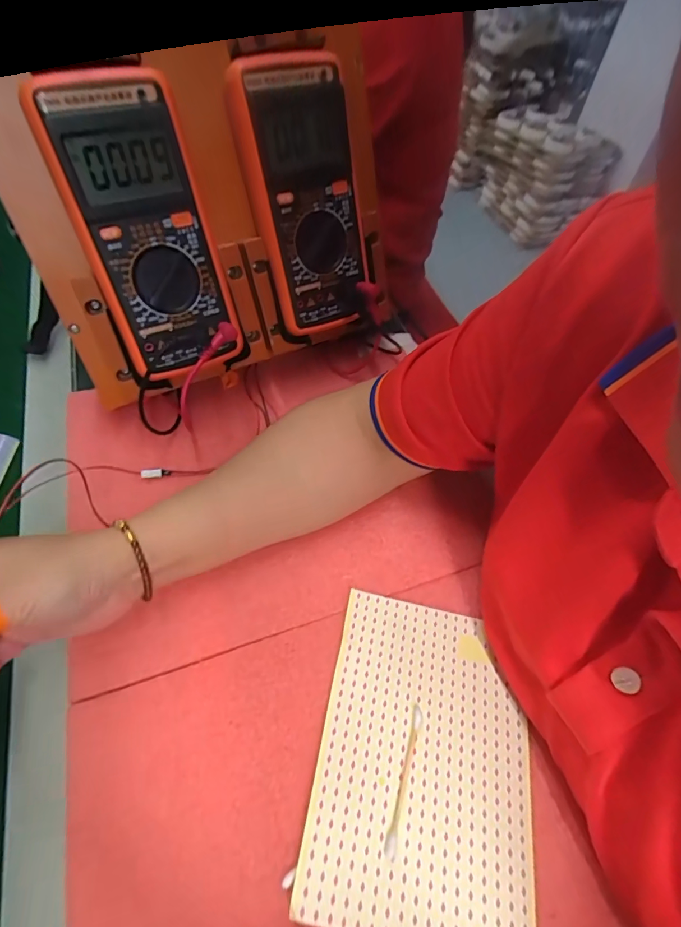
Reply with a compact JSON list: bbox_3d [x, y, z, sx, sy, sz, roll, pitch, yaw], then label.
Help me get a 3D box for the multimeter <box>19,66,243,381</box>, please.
[{"bbox_3d":[-0.127,-0.149,0.290,0.083,0.176,0.026,-22,33,-17],"label":"multimeter"}]

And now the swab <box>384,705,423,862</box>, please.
[{"bbox_3d":[0.038,0.182,0.249,0.007,0.004,0.074,17,57,9],"label":"swab"}]

